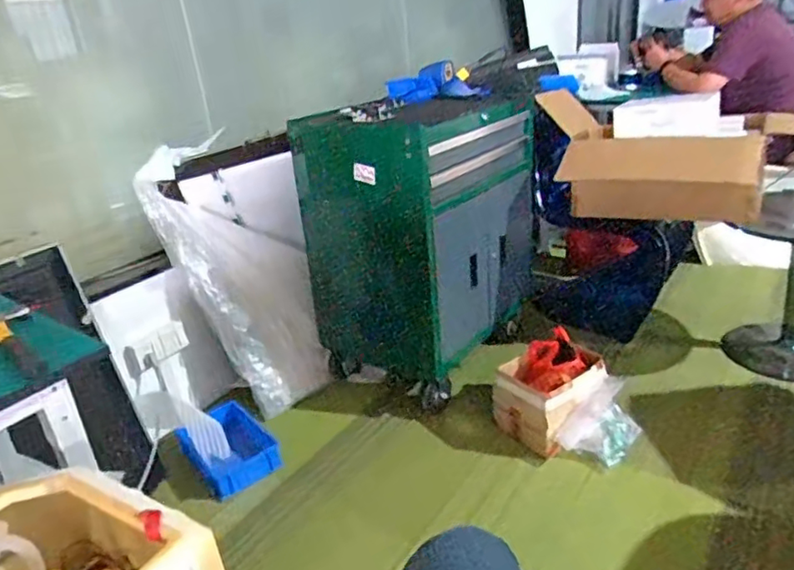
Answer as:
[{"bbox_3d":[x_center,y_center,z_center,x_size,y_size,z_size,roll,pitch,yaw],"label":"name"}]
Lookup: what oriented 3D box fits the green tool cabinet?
[{"bbox_3d":[0.094,-0.168,1.902,0.503,0.792,0.687,14,31,37],"label":"green tool cabinet"}]

